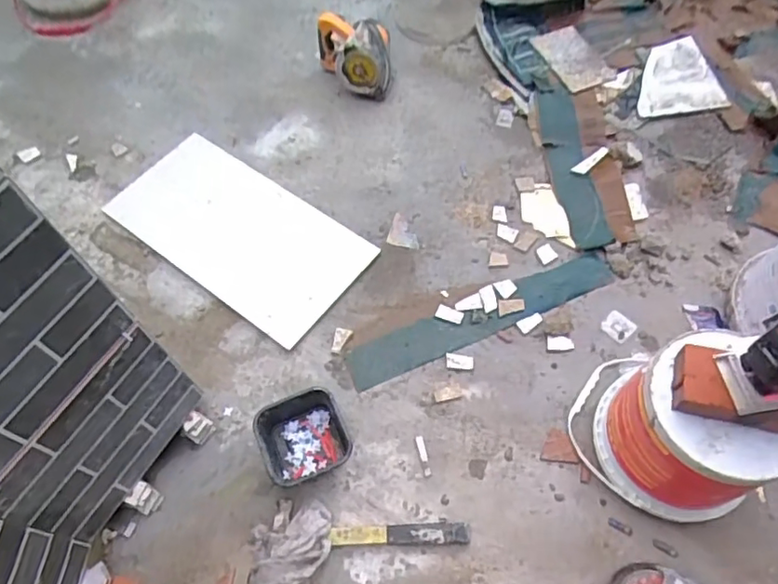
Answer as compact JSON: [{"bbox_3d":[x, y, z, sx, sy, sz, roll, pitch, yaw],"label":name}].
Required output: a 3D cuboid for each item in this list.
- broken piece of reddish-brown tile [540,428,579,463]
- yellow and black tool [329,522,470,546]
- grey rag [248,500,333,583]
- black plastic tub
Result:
[{"bbox_3d":[0.337,0.302,1.173,0.068,0.021,0.064,6,61,6],"label":"broken piece of reddish-brown tile"},{"bbox_3d":[0.020,0.450,1.101,0.251,0.029,0.035,-3,60,1],"label":"yellow and black tool"},{"bbox_3d":[-0.178,0.460,1.066,0.151,0.083,0.166,-9,60,-3],"label":"grey rag"},{"bbox_3d":[-0.166,0.284,1.159,0.165,0.072,0.152,-21,61,-9],"label":"black plastic tub"}]

